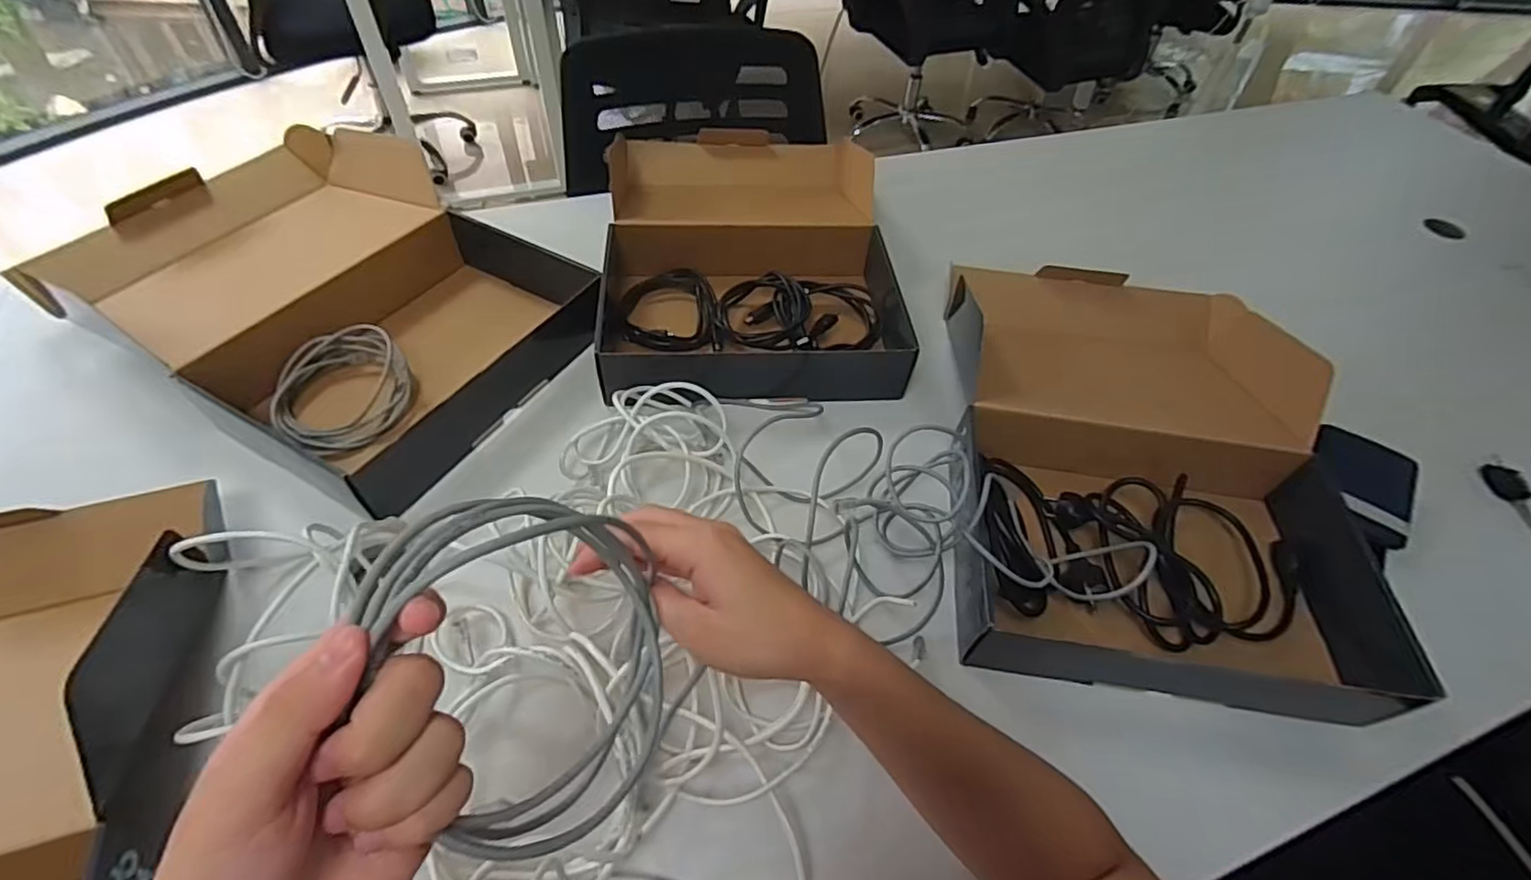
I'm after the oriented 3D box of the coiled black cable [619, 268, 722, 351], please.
[{"bbox_3d":[-0.117,-0.162,0.790,0.113,0.027,0.138,-5,52,-8],"label":"coiled black cable"}]

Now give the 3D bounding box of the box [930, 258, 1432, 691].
[{"bbox_3d":[0.374,0.000,0.678,0.371,0.125,0.503,6,51,0],"label":"box"}]

